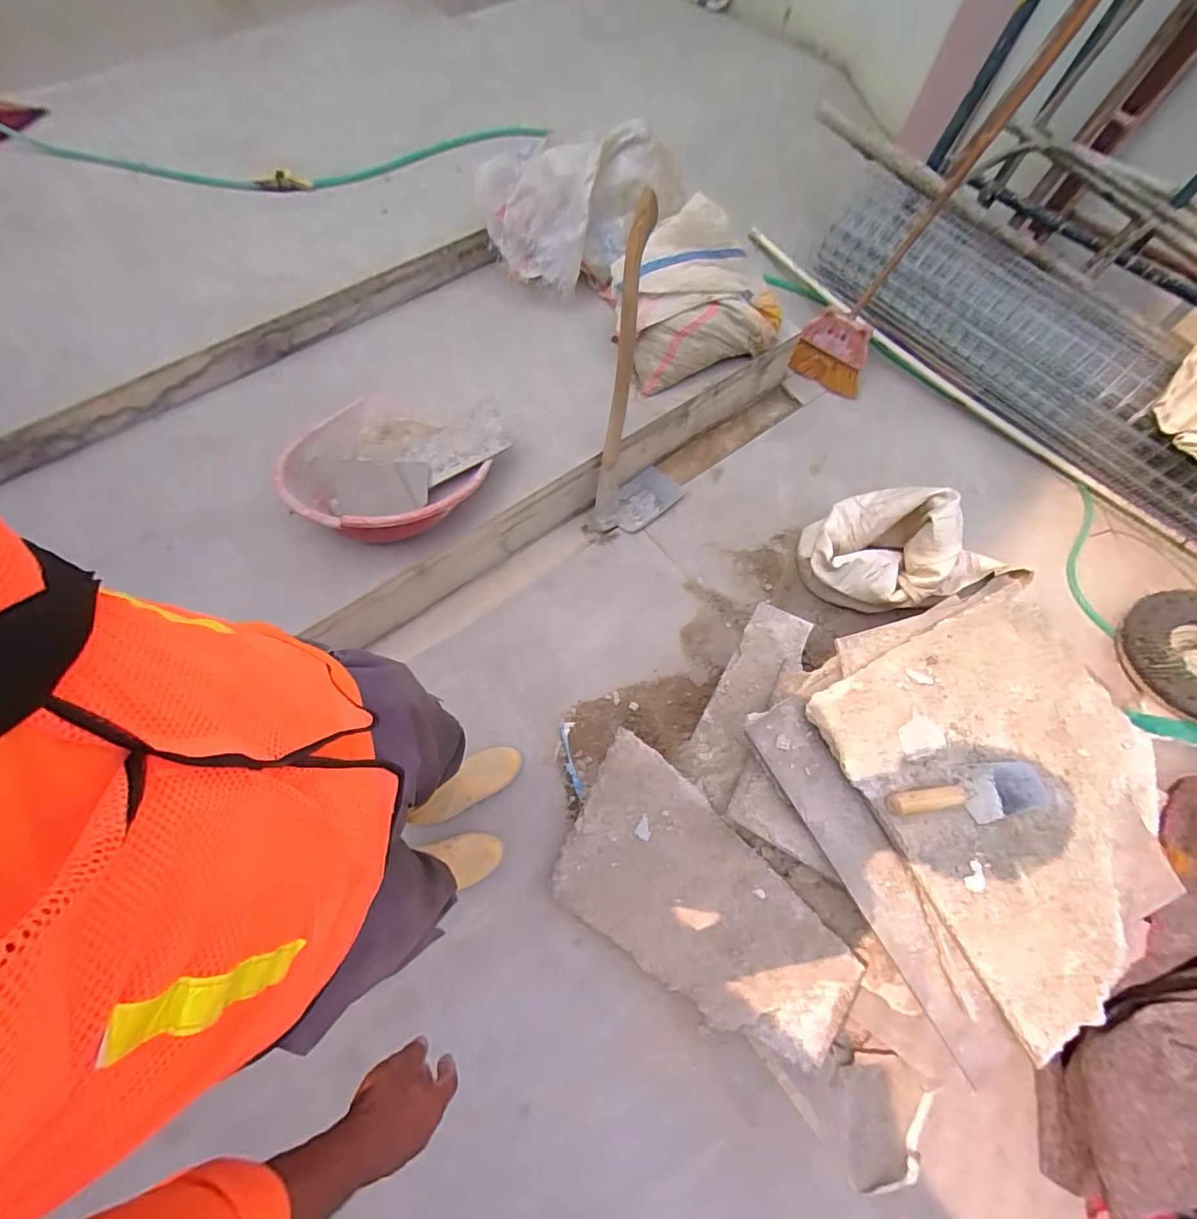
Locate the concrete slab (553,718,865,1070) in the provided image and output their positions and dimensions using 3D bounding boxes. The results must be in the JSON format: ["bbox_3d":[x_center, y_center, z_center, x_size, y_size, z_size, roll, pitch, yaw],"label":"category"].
[{"bbox_3d":[0.192,0.587,1.019,0.611,0.049,0.383,35,96,21],"label":"concrete slab"}]

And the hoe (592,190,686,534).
[{"bbox_3d":[0.136,-0.476,1.226,0.243,0.721,0.269,11,67,2],"label":"hoe"}]

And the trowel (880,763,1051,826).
[{"bbox_3d":[0.613,0.304,0.846,0.311,0.039,0.087,0,67,-17],"label":"trowel"}]

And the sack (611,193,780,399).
[{"bbox_3d":[0.291,-0.836,1.365,0.459,0.305,0.247,-17,68,-9],"label":"sack"}]

